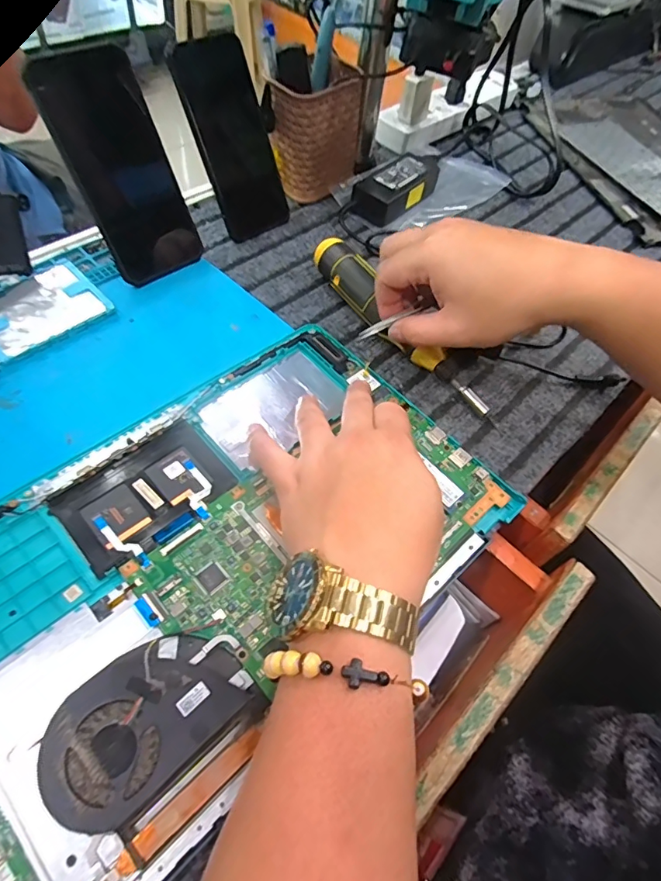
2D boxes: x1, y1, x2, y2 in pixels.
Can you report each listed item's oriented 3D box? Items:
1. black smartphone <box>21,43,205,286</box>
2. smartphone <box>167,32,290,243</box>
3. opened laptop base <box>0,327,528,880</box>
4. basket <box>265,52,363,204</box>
[{"bbox_3d":[-0.167,-0.219,0.396,0.080,0.160,0.008,-34,34,-24],"label":"black smartphone"},{"bbox_3d":[-0.089,-0.279,0.455,0.077,0.159,0.008,-36,33,-26],"label":"smartphone"},{"bbox_3d":[-0.067,0.065,0.310,0.354,0.015,0.222,-37,66,-25],"label":"opened laptop base"},{"bbox_3d":[-0.014,-0.323,0.511,0.083,0.110,0.084,8,56,-1],"label":"basket"}]

